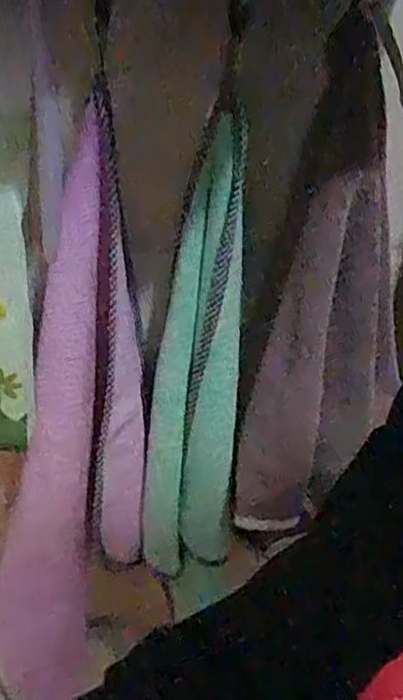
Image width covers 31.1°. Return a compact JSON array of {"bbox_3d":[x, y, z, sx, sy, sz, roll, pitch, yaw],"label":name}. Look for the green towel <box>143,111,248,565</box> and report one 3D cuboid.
[{"bbox_3d":[0.001,0.011,0.452,0.057,0.291,0.040,8,29,1],"label":"green towel"}]

